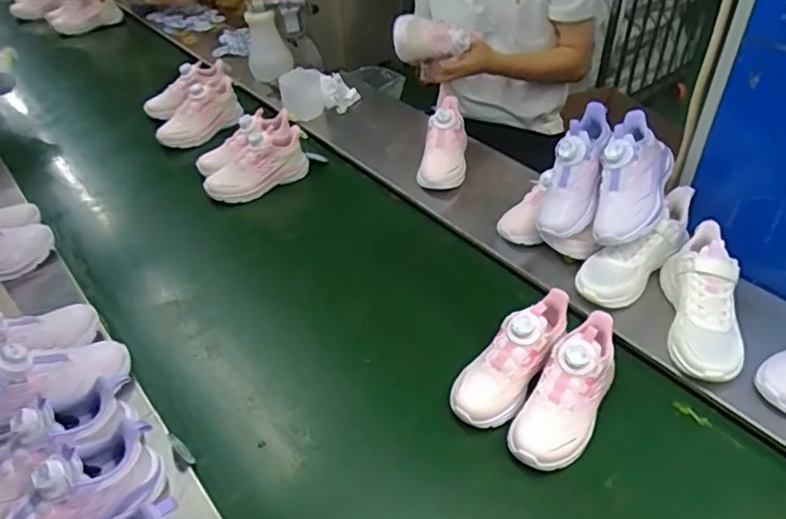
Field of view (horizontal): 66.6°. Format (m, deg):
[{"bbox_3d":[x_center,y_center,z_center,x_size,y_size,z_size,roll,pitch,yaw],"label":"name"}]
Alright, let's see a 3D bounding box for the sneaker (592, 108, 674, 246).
[{"bbox_3d":[0.354,-0.118,0.878,0.099,0.065,0.206,14,78,19],"label":"sneaker"}]

